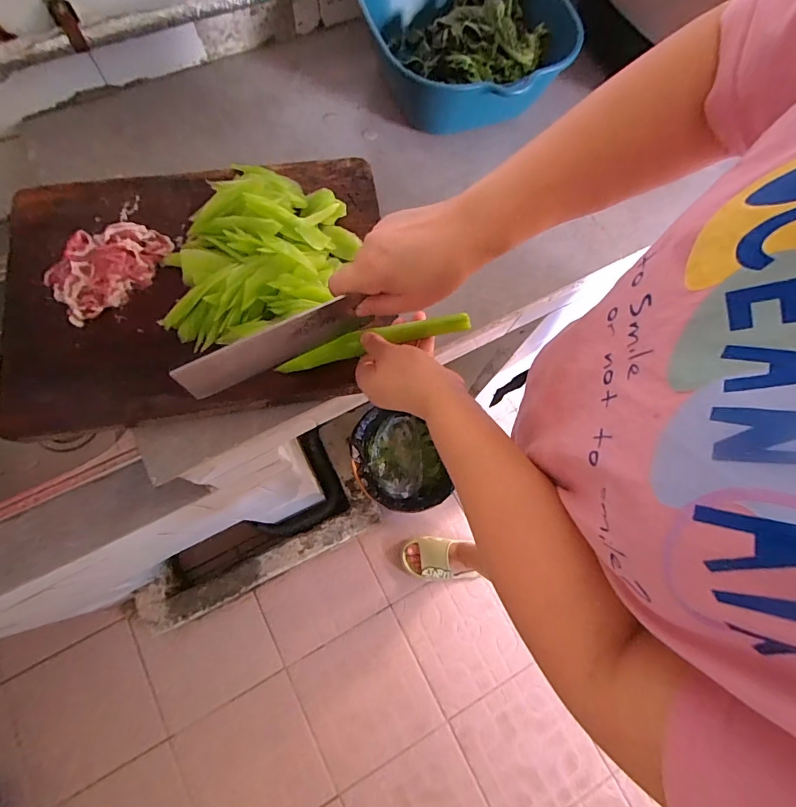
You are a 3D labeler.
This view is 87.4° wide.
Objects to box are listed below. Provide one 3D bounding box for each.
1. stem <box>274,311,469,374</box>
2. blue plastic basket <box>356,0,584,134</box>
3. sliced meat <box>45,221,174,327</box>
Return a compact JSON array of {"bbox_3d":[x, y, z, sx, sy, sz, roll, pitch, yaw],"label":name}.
[{"bbox_3d":[-0.024,-0.062,0.409,0.189,0.019,0.023,-11,70,2],"label":"stem"},{"bbox_3d":[0.087,-0.470,0.553,0.241,0.104,0.265,-17,75,-9],"label":"blue plastic basket"},{"bbox_3d":[-0.311,-0.150,0.445,0.080,0.032,0.124,43,75,8],"label":"sliced meat"}]

